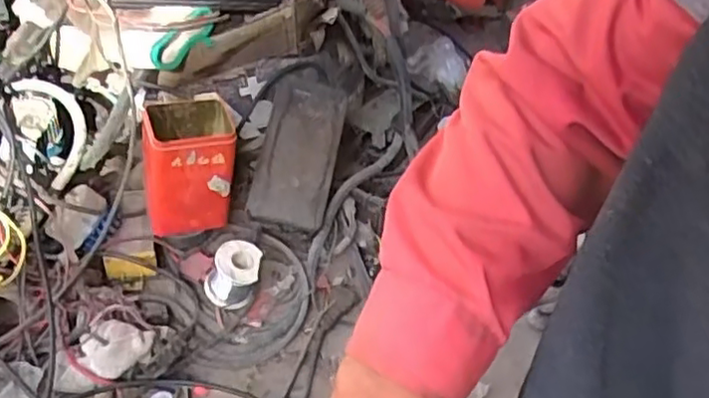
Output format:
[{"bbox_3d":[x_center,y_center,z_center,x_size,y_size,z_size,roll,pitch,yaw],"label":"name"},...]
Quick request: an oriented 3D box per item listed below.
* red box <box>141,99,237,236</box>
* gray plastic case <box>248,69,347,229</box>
[{"bbox_3d":[-0.179,-0.027,0.738,0.095,0.150,0.072,-10,45,-20],"label":"red box"},{"bbox_3d":[-0.064,-0.061,0.806,0.086,0.052,0.195,11,74,7],"label":"gray plastic case"}]

